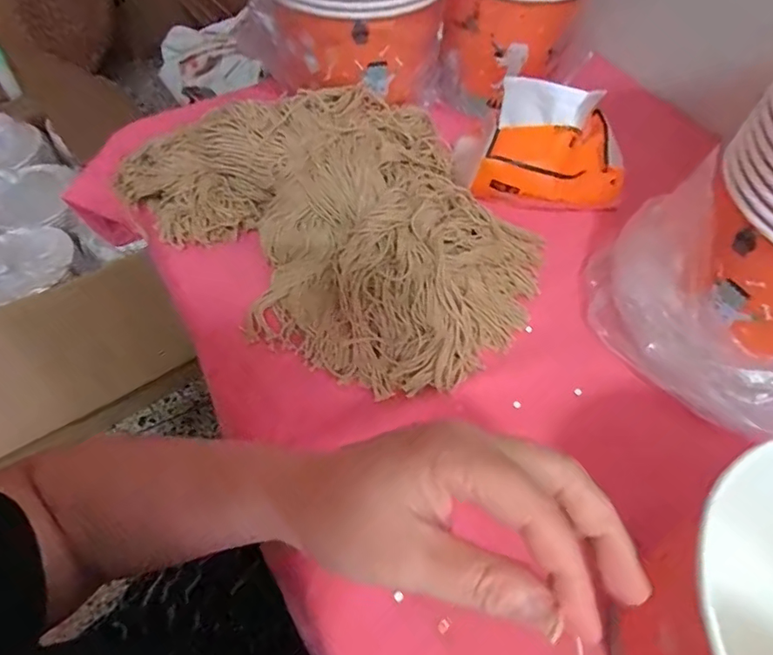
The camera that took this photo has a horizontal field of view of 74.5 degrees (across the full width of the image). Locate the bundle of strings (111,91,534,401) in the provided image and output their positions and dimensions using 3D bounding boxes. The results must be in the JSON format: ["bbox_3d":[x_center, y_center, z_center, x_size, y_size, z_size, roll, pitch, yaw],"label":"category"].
[{"bbox_3d":[-0.034,-0.107,0.427,0.254,0.094,0.337,-37,64,-22],"label":"bundle of strings"}]

